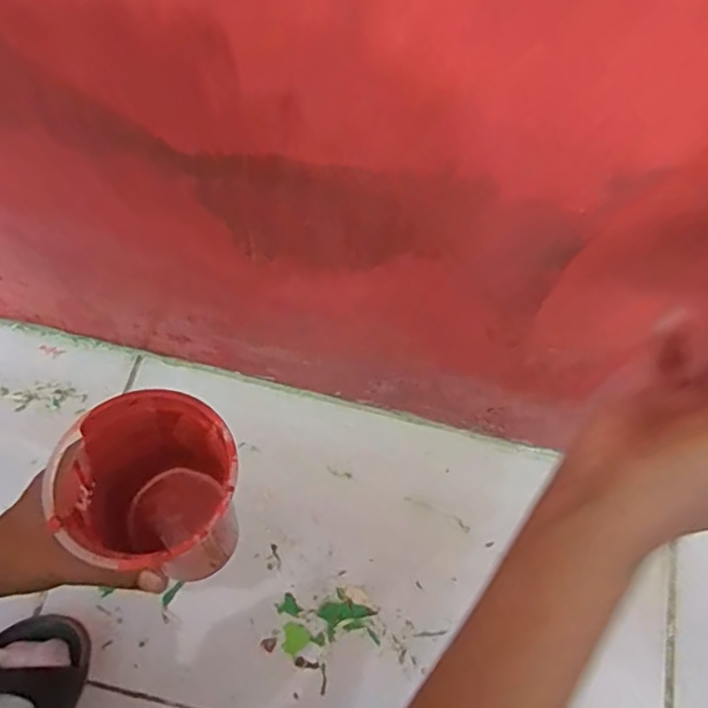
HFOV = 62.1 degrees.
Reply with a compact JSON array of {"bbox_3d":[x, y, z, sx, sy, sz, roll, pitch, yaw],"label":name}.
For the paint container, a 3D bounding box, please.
[{"bbox_3d":[-0.106,0.079,0.340,0.087,0.121,0.089,1,69,-3],"label":"paint container"}]

